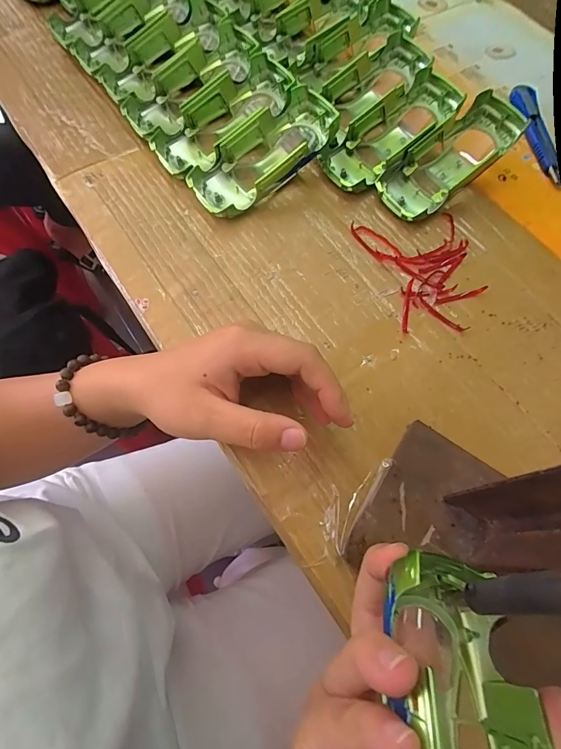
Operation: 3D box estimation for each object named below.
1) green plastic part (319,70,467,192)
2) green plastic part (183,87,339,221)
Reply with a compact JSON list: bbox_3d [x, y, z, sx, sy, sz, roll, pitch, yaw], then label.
[{"bbox_3d":[0.100,-0.214,0.354,0.140,0.034,0.058,-41,75,-4],"label":"green plastic part"},{"bbox_3d":[-0.012,-0.183,0.329,0.130,0.041,0.058,-35,73,-16],"label":"green plastic part"}]

